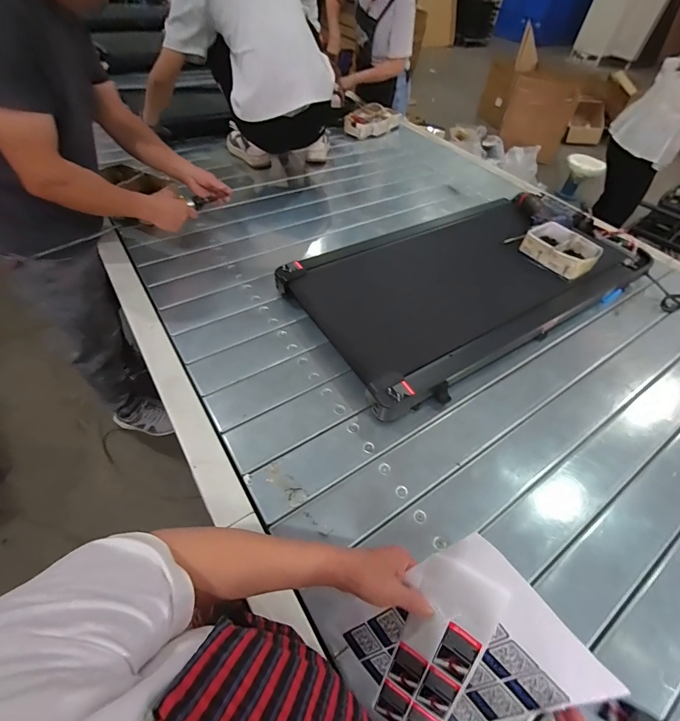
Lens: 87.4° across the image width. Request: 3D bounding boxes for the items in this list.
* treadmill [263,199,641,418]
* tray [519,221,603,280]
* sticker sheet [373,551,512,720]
[{"bbox_3d":[0.409,-0.248,1.023,1.056,0.107,0.501,-23,56,-24],"label":"treadmill"},{"bbox_3d":[0.619,-0.309,1.005,0.115,0.077,0.186,-31,61,-26],"label":"tray"},{"bbox_3d":[0.104,0.332,0.398,0.076,0.267,0.009,23,22,26],"label":"sticker sheet"}]

